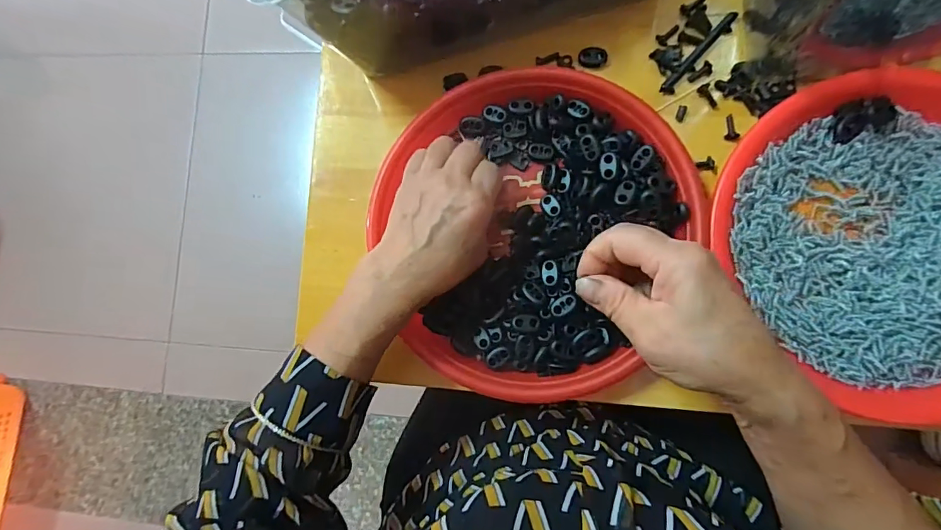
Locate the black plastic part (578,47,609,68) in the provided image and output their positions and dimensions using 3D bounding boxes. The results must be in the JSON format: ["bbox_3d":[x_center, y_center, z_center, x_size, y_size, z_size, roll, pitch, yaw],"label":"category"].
[{"bbox_3d":[0.095,-0.161,0.370,0.021,0.006,0.015,9,86,9],"label":"black plastic part"}]

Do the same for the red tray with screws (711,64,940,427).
[{"bbox_3d":[0.292,-0.019,0.317,0.209,0.028,0.234,-36,81,3],"label":"red tray with screws"}]

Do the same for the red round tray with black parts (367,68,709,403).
[{"bbox_3d":[0.044,-0.026,0.353,0.230,0.031,0.237,-1,84,8],"label":"red round tray with black parts"}]

